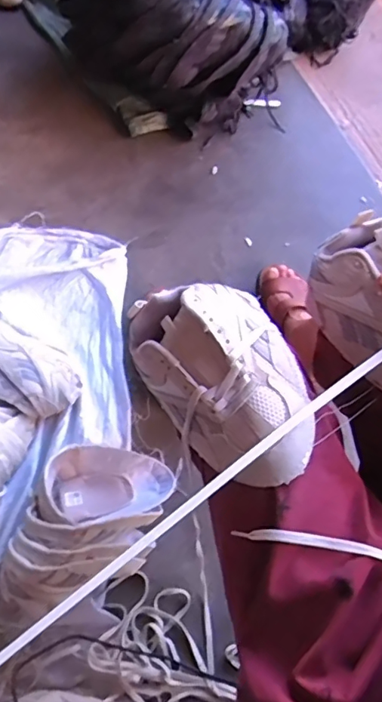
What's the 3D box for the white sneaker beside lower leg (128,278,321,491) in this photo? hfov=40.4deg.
[{"bbox_3d":[0.036,0.016,0.478,0.123,0.087,0.209,-37,70,-19],"label":"white sneaker beside lower leg"}]

